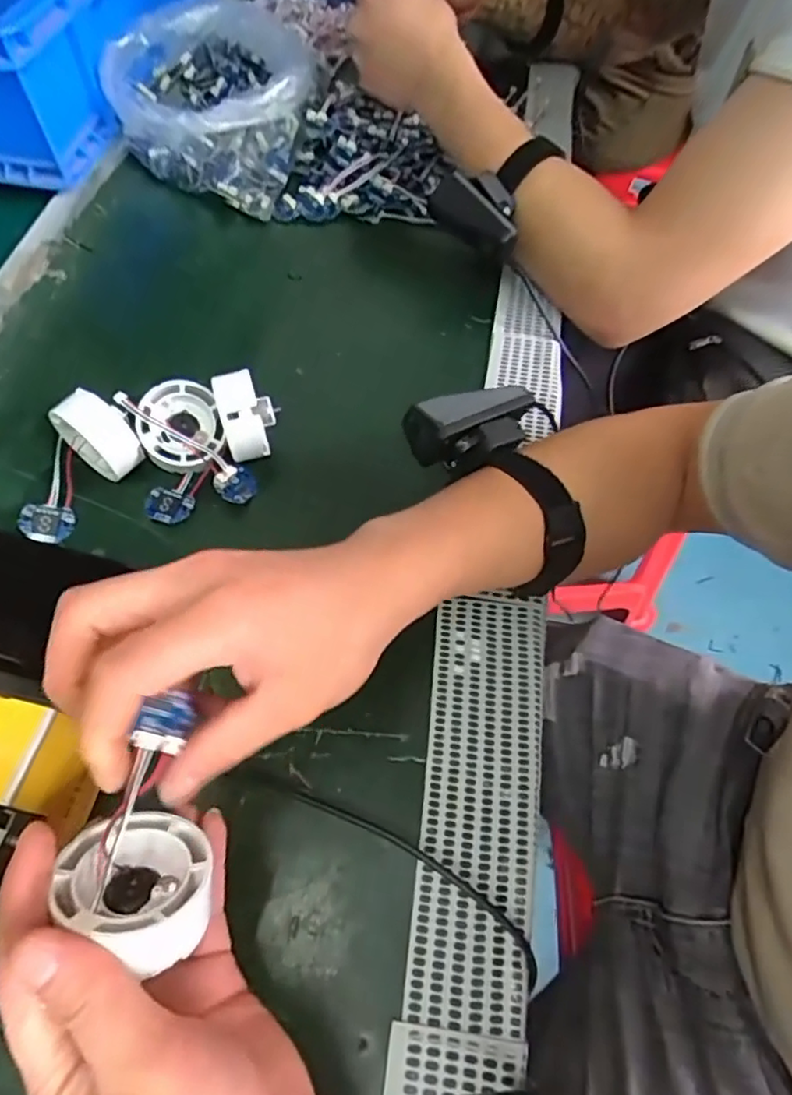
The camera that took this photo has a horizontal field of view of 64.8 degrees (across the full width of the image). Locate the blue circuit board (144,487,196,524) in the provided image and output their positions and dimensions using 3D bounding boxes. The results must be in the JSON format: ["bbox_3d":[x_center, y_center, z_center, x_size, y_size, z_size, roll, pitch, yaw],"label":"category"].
[{"bbox_3d":[-0.145,-0.027,0.397,0.032,0.007,0.024,18,61,9],"label":"blue circuit board"}]

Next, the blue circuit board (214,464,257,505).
[{"bbox_3d":[-0.101,-0.041,0.398,0.029,0.007,0.024,-42,111,-47],"label":"blue circuit board"}]

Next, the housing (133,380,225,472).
[{"bbox_3d":[-0.136,-0.076,0.395,0.053,0.016,0.053,2,84,-16],"label":"housing"}]

